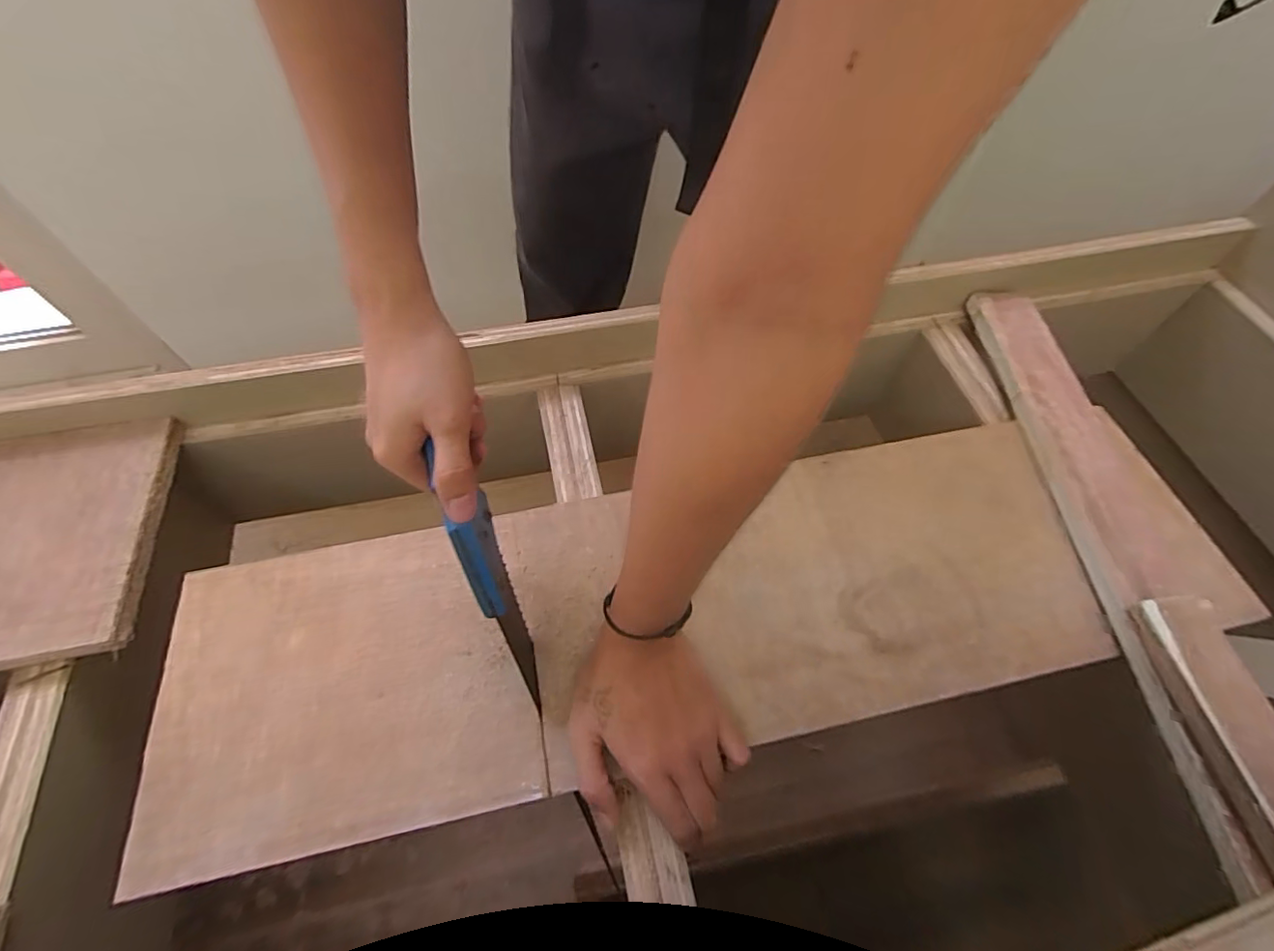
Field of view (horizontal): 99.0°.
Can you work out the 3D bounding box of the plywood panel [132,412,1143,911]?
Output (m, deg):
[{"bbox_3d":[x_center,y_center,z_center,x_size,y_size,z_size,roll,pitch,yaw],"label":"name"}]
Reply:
[{"bbox_3d":[0.011,0.100,0.402,0.663,0.017,0.201,-10,63,-6],"label":"plywood panel"}]

